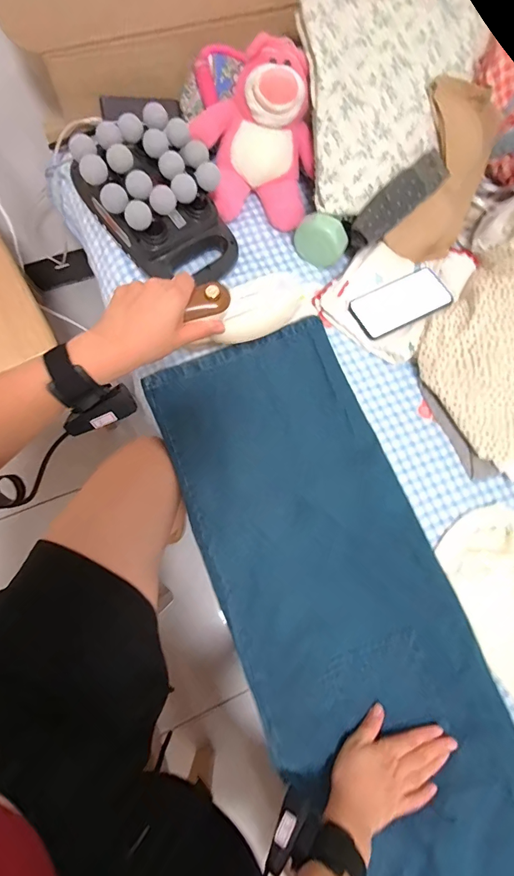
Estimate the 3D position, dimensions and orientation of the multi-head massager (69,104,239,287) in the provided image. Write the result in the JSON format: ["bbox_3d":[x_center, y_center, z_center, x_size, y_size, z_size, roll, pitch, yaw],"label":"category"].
[{"bbox_3d":[-0.149,-0.354,0.597,0.164,0.122,0.198,-31,81,-11],"label":"multi-head massager"}]

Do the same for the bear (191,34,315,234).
[{"bbox_3d":[-0.002,-0.467,0.623,0.184,0.164,0.159,4,76,-4],"label":"bear"}]

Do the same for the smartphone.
[{"bbox_3d":[0.239,-0.222,0.650,0.163,0.010,0.083,-27,80,-11],"label":"smartphone"}]

